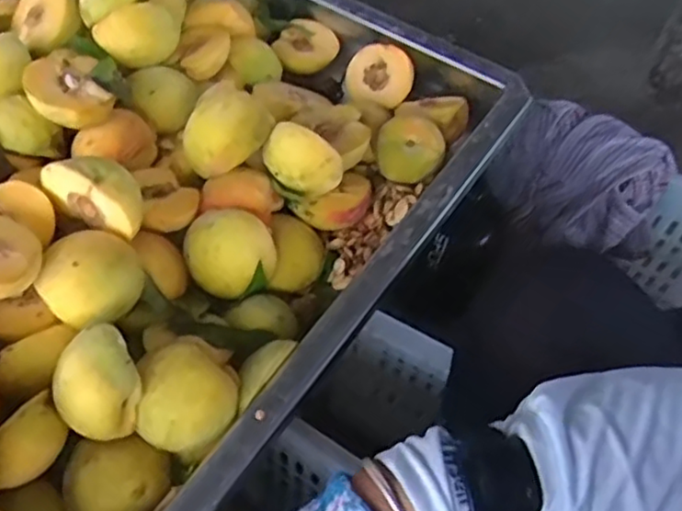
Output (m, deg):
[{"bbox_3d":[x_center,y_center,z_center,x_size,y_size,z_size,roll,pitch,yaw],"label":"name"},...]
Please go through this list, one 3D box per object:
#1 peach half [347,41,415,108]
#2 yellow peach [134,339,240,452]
[{"bbox_3d":[0.037,-0.161,0.616,0.060,0.030,0.052,24,97,17],"label":"peach half"},{"bbox_3d":[-0.087,0.081,0.393,0.062,0.047,0.054,-25,60,-20],"label":"yellow peach"}]

